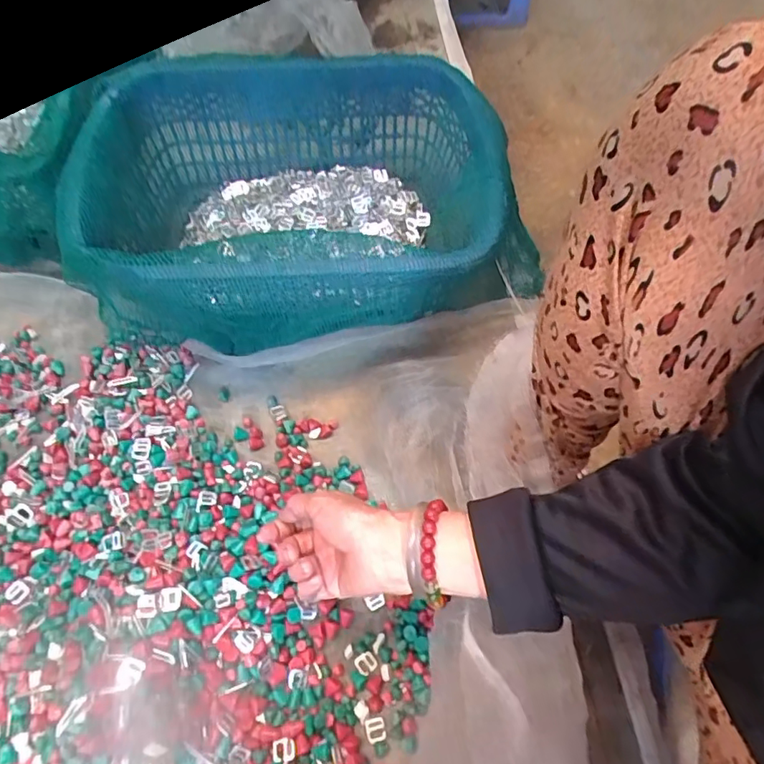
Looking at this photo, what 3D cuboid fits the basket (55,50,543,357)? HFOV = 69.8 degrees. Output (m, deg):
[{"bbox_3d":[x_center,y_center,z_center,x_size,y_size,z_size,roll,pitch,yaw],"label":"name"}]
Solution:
[{"bbox_3d":[-0.099,-0.241,0.664,0.512,0.165,0.377,-10,63,-11],"label":"basket"}]

